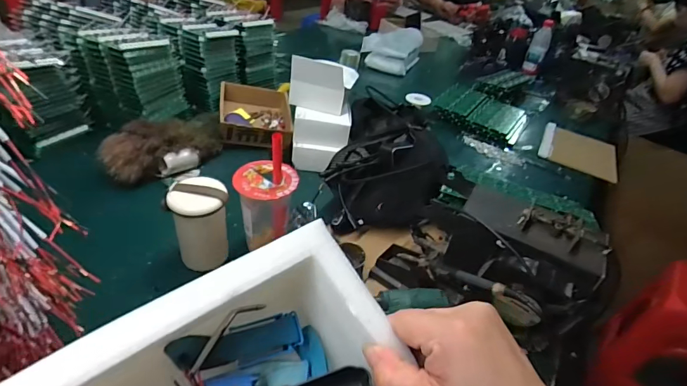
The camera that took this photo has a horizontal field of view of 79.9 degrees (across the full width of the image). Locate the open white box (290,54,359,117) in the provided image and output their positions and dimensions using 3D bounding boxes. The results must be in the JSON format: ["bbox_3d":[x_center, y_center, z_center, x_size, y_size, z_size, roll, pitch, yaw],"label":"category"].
[{"bbox_3d":[-0.035,-0.236,0.848,0.122,0.093,0.114,15,36,7],"label":"open white box"}]

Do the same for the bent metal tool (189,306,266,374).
[{"bbox_3d":[-0.084,0.099,0.293,0.014,0.007,0.067,27,39,22],"label":"bent metal tool"}]

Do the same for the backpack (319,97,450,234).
[{"bbox_3d":[0.091,-0.081,0.814,0.195,0.126,0.401,12,36,3],"label":"backpack"}]

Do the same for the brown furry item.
[{"bbox_3d":[-0.347,-0.099,0.802,0.233,0.074,0.110,-21,46,-36],"label":"brown furry item"}]

